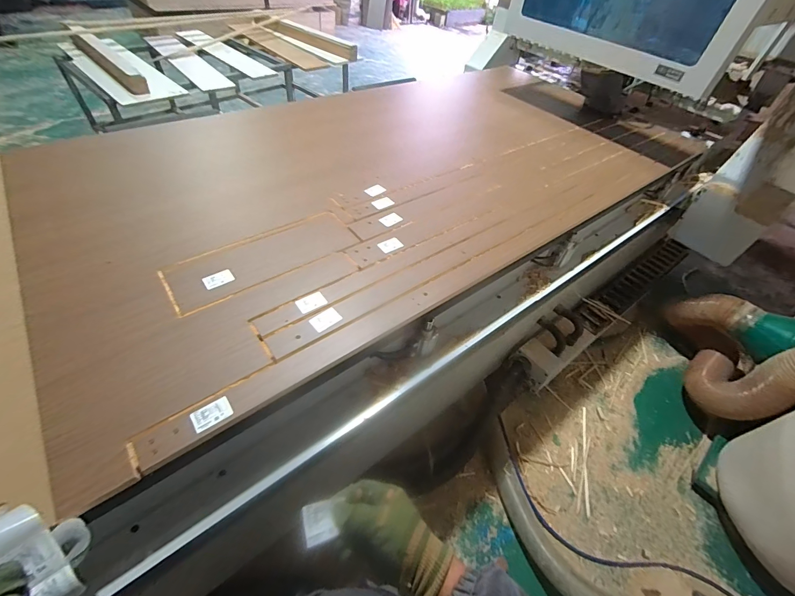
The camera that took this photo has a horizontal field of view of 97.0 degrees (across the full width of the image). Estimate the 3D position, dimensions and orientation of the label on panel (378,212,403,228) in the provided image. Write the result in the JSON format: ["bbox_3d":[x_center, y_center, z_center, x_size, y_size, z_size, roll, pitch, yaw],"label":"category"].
[{"bbox_3d":[-0.019,-0.230,1.034,0.044,0.004,0.072,40,51,21],"label":"label on panel"}]

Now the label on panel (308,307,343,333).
[{"bbox_3d":[-0.157,0.047,0.770,0.065,0.004,0.039,-33,67,-31],"label":"label on panel"}]

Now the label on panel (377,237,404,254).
[{"bbox_3d":[-0.019,-0.144,0.959,0.065,0.004,0.043,-25,61,-25],"label":"label on panel"}]

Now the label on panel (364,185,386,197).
[{"bbox_3d":[-0.070,-0.343,1.126,0.039,0.004,0.066,41,58,18],"label":"label on panel"}]

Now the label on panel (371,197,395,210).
[{"bbox_3d":[-0.045,-0.292,1.083,0.066,0.008,0.046,-33,59,-31],"label":"label on panel"}]

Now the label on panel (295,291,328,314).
[{"bbox_3d":[-0.196,0.010,0.801,0.065,0.004,0.046,-26,55,-30],"label":"label on panel"}]

